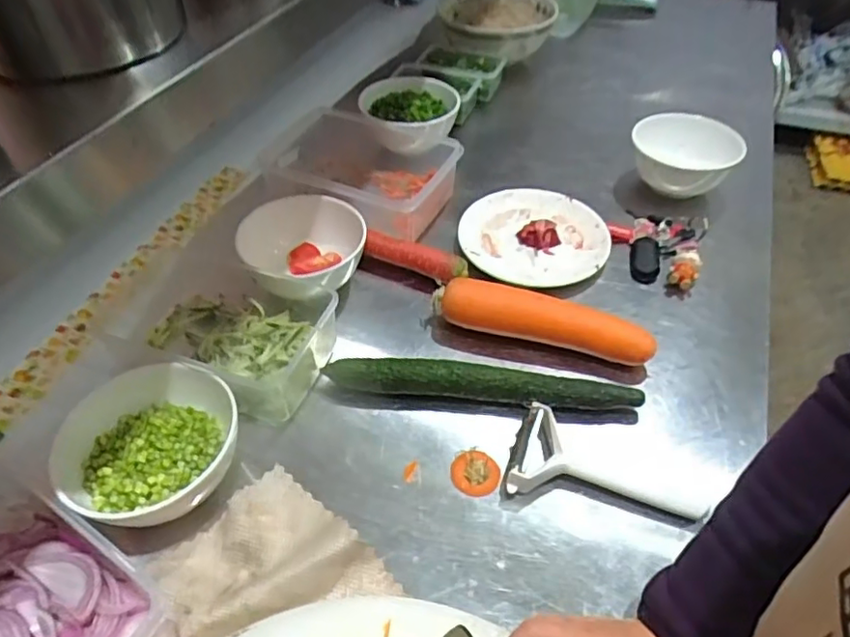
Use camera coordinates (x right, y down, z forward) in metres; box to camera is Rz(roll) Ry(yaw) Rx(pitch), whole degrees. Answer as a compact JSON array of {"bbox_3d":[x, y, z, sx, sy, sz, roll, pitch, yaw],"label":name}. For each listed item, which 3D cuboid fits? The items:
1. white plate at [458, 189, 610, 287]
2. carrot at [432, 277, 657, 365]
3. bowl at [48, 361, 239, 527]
[{"bbox_3d":[0.130,-0.096,0.700,0.169,0.028,0.169,0,47,0],"label":"white plate"},{"bbox_3d":[0.114,0.002,0.594,0.213,0.048,0.039,12,48,11],"label":"carrot"},{"bbox_3d":[-0.225,0.097,0.486,0.130,0.063,0.133,0,47,0],"label":"bowl"}]

